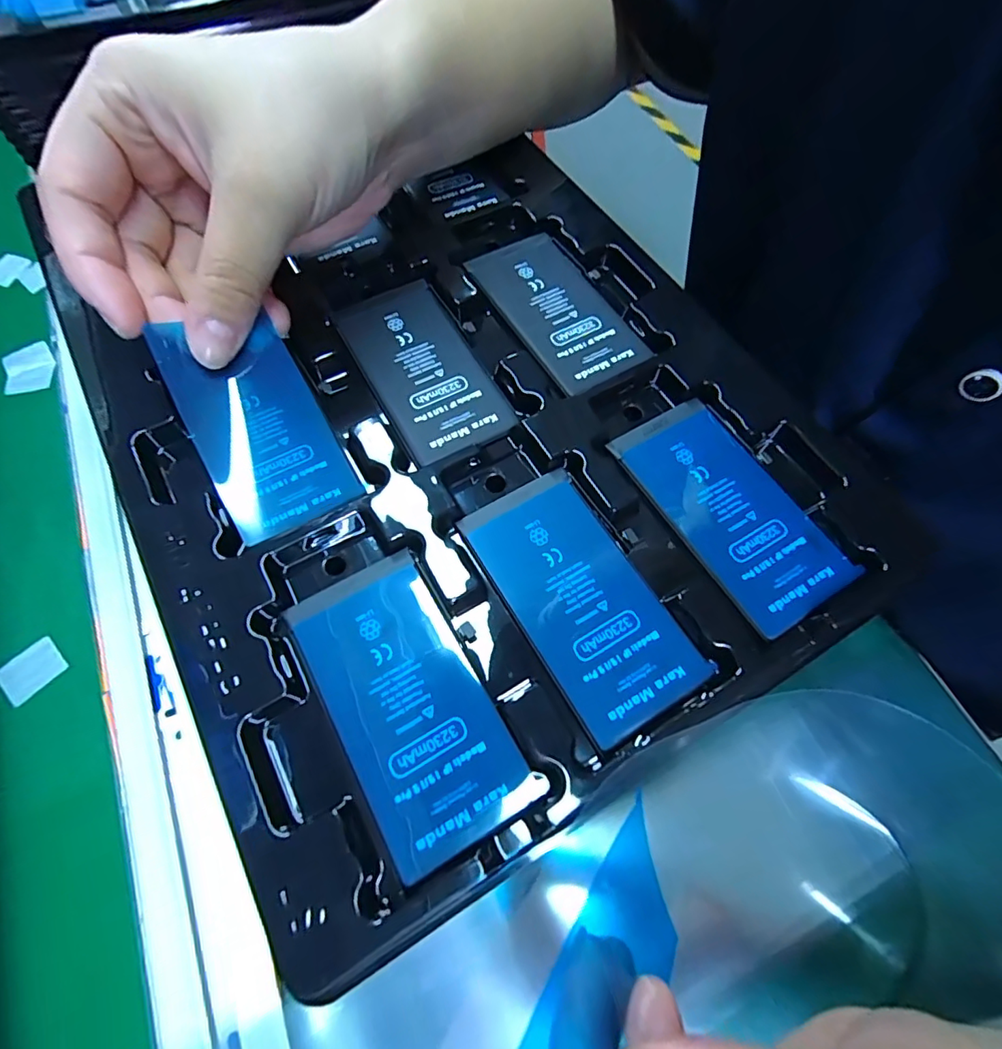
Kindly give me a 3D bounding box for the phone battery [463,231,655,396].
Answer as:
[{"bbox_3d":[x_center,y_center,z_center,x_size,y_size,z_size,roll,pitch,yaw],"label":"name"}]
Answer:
[{"bbox_3d":[0.024,-0.093,0.220,0.044,0.004,0.083,-28,69,-12],"label":"phone battery"}]

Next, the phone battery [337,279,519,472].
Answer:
[{"bbox_3d":[-0.032,-0.063,0.204,0.042,0.004,0.083,-27,68,-12],"label":"phone battery"}]

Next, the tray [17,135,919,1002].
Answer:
[{"bbox_3d":[-0.009,-0.037,0.189,0.229,0.027,0.241,-29,69,-11],"label":"tray"}]

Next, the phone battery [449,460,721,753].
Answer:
[{"bbox_3d":[0.025,0.022,0.168,0.043,0.004,0.084,-30,69,-11],"label":"phone battery"}]

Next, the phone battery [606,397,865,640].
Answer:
[{"bbox_3d":[0.080,-0.007,0.183,0.043,0.004,0.084,-30,69,-13],"label":"phone battery"}]

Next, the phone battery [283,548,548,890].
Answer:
[{"bbox_3d":[-0.028,0.051,0.154,0.043,0.004,0.084,-30,69,-11],"label":"phone battery"}]

